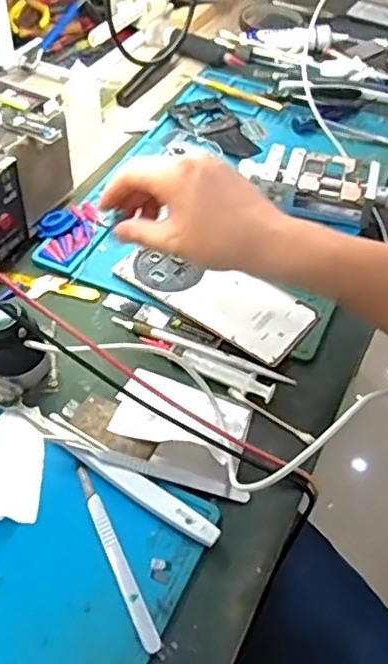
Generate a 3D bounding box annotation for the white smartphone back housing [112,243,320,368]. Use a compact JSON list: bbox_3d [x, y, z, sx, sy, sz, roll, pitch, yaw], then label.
[{"bbox_3d":[0.018,-0.033,0.513,0.157,0.007,0.071,33,54,21],"label":"white smartphone back housing"}]

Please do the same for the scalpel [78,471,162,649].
[{"bbox_3d":[-0.046,0.127,0.366,0.009,0.004,0.117,-18,54,-20],"label":"scalpel"}]

